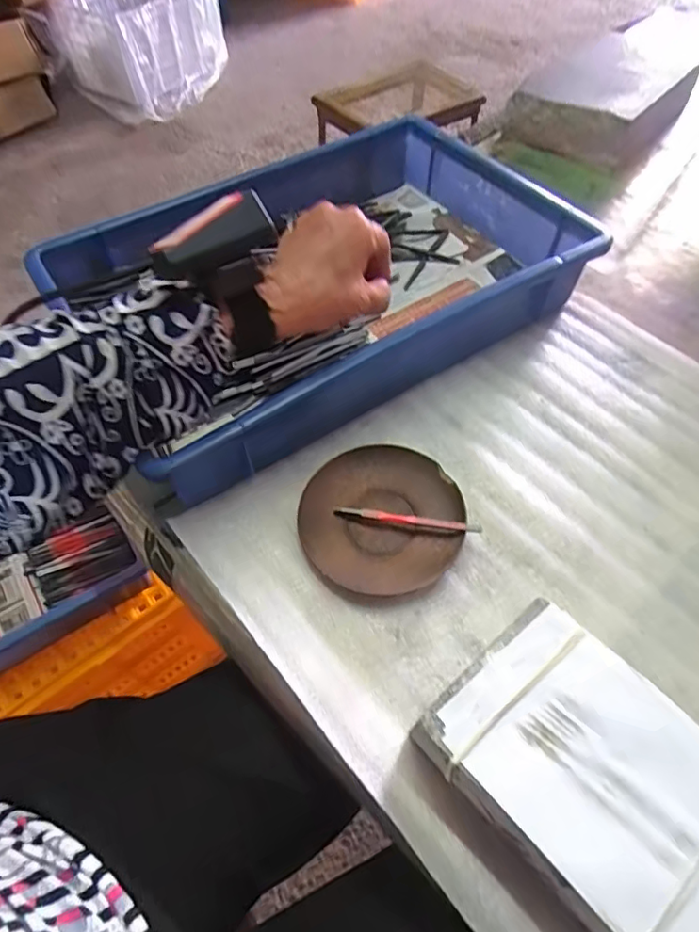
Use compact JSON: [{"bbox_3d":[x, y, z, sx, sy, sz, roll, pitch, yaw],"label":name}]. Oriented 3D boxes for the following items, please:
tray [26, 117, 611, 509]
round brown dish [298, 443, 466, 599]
[{"bbox_3d":[-0.025,-0.170,0.488,0.418,0.075,0.272,-29,62,-18],"label":"tray"},{"bbox_3d":[0.024,0.036,0.390,0.113,0.013,0.110,0,57,0],"label":"round brown dish"}]

